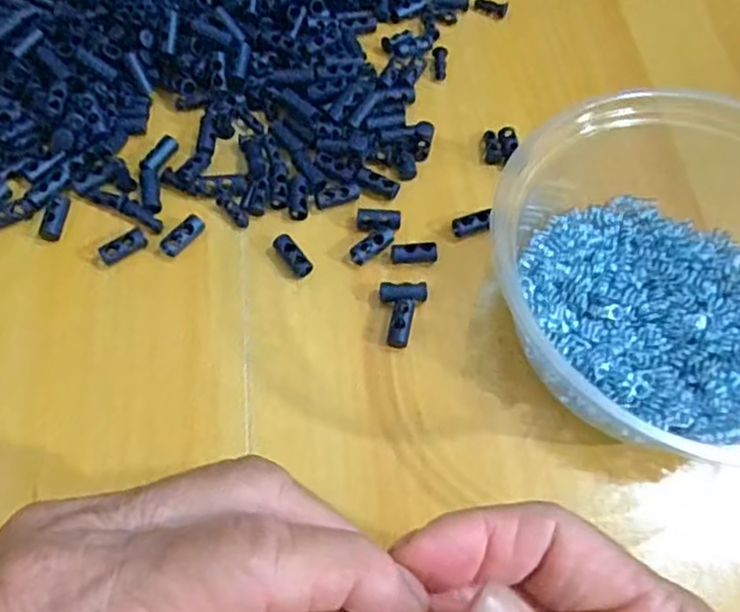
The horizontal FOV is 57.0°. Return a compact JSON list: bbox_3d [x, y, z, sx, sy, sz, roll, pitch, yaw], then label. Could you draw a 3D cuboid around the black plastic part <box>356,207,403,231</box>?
[{"bbox_3d":[0.004,-0.035,0.280,0.018,0.004,0.009,2,63,-3],"label":"black plastic part"}]

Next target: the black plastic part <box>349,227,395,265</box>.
[{"bbox_3d":[0.001,-0.024,0.275,0.020,0.006,0.008,-40,72,-20],"label":"black plastic part"}]

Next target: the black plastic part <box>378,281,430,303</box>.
[{"bbox_3d":[0.013,-0.006,0.266,0.019,0.004,0.008,-2,63,-5],"label":"black plastic part"}]

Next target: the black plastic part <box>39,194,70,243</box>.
[{"bbox_3d":[-0.125,-0.036,0.272,0.008,0.004,0.020,6,63,0],"label":"black plastic part"}]

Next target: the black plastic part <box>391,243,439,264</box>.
[{"bbox_3d":[0.018,-0.021,0.273,0.018,0.005,0.007,-3,64,-5],"label":"black plastic part"}]

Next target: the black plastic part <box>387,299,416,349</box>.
[{"bbox_3d":[0.012,0.006,0.260,0.008,0.007,0.019,11,63,2],"label":"black plastic part"}]

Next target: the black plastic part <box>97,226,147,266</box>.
[{"bbox_3d":[-0.097,-0.023,0.268,0.018,0.006,0.008,-39,72,-20],"label":"black plastic part"}]

